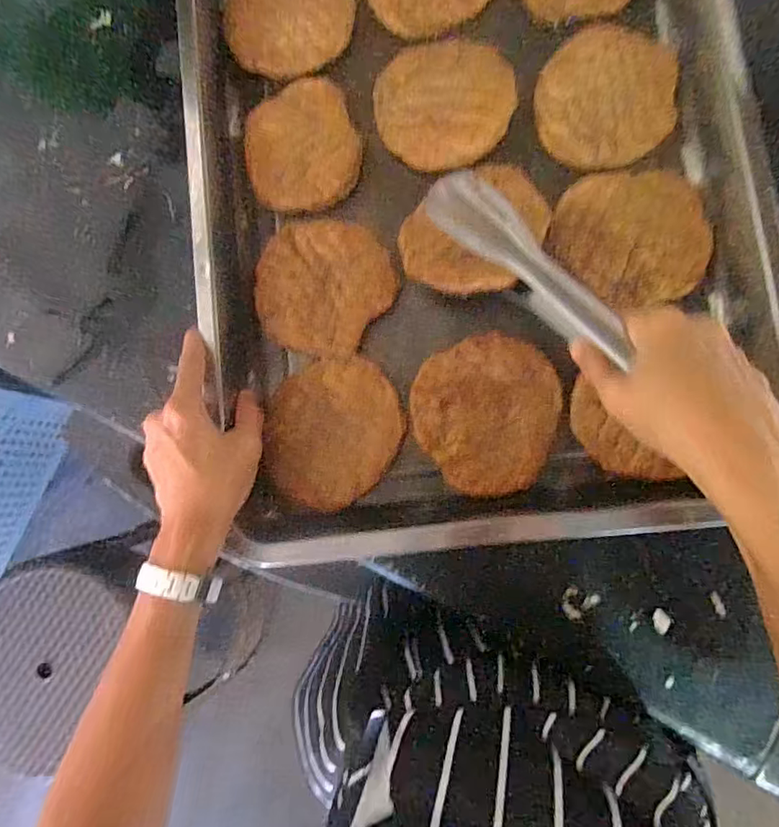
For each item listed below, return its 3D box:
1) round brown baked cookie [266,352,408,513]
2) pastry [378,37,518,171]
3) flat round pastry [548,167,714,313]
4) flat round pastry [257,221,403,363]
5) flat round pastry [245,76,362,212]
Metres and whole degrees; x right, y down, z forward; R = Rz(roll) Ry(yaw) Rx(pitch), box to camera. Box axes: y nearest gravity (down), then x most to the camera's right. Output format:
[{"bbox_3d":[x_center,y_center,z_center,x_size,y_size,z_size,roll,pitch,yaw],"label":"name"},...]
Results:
[{"bbox_3d":[-0.042,0.012,0.397,0.098,0.006,0.109,25,85,8],"label":"round brown baked cookie"},{"bbox_3d":[0.040,-0.240,0.407,0.102,0.019,0.109,-1,82,5],"label":"pastry"},{"bbox_3d":[0.173,-0.129,0.380,0.105,0.010,0.099,-1,82,5],"label":"flat round pastry"},{"bbox_3d":[-0.053,-0.098,0.407,0.102,0.006,0.100,-1,82,5],"label":"flat round pastry"},{"bbox_3d":[-0.070,-0.211,0.422,0.085,0.009,0.106,-17,81,3],"label":"flat round pastry"}]

